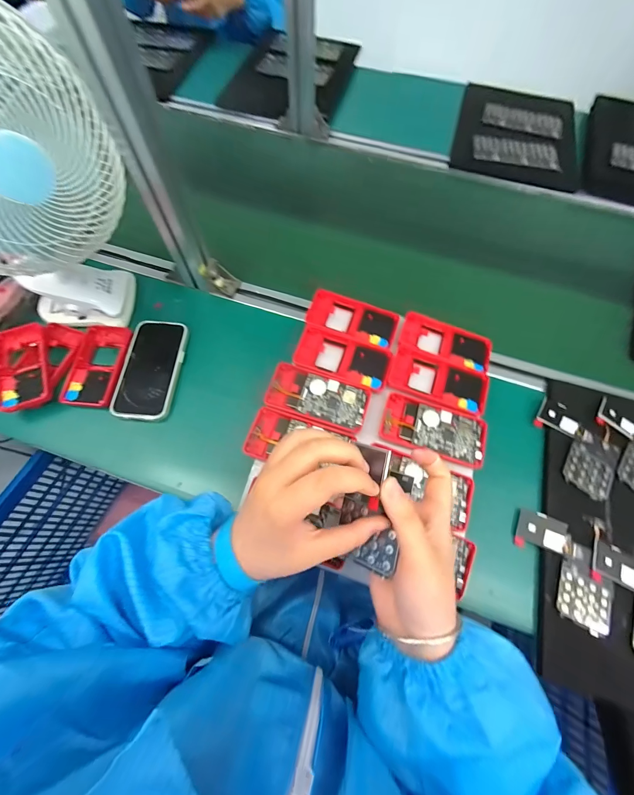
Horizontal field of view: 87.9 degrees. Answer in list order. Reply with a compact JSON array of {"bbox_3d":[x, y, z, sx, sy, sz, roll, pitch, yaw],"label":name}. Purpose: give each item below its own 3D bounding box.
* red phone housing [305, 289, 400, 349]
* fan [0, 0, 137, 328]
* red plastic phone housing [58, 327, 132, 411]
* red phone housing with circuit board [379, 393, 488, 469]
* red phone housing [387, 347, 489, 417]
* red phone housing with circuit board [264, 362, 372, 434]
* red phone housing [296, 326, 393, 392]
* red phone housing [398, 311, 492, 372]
[{"bbox_3d":[0.050,-0.110,0.448,0.119,0.013,0.065,17,67,7],"label":"red phone housing"},{"bbox_3d":[-0.310,-0.203,0.355,0.123,0.310,0.189,29,69,12],"label":"fan"},{"bbox_3d":[-0.304,-0.047,0.463,0.068,0.020,0.127,5,67,2],"label":"red plastic phone housing"},{"bbox_3d":[0.138,0.037,0.388,0.119,0.009,0.061,17,67,6],"label":"red phone housing with circuit board"},{"bbox_3d":[0.155,-0.022,0.419,0.119,0.012,0.065,20,68,8],"label":"red phone housing"},{"bbox_3d":[0.002,-0.001,0.399,0.120,0.011,0.060,16,69,6],"label":"red phone housing with circuit board"},{"bbox_3d":[0.034,-0.052,0.425,0.121,0.009,0.060,18,68,7],"label":"red phone housing"},{"bbox_3d":[0.176,-0.077,0.450,0.121,0.013,0.064,21,68,8],"label":"red phone housing"}]

